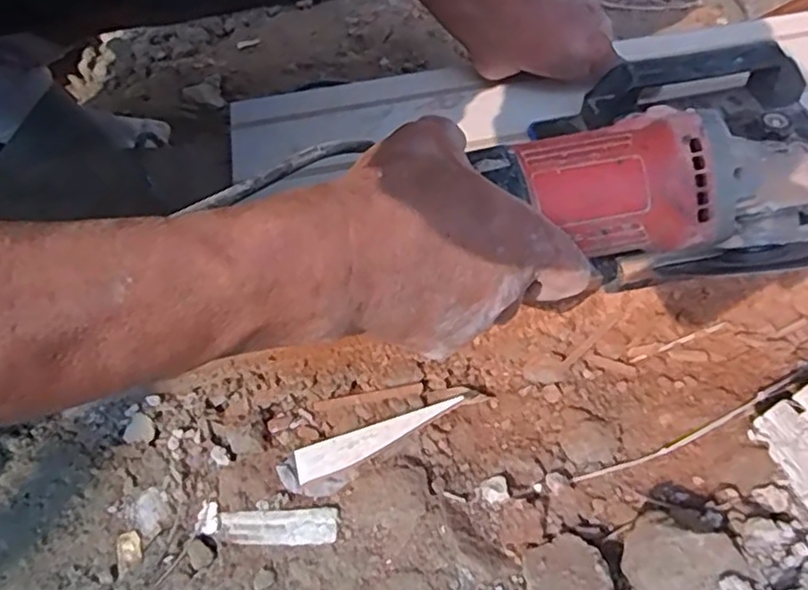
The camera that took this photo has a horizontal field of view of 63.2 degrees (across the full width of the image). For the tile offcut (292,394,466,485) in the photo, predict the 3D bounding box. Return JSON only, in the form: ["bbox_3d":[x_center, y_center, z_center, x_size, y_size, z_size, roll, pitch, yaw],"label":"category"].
[{"bbox_3d":[-0.016,0.090,0.418,0.109,0.010,0.021,-20,56,-9],"label":"tile offcut"}]

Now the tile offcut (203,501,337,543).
[{"bbox_3d":[-0.083,0.138,0.398,0.087,0.009,0.022,3,56,7],"label":"tile offcut"}]

